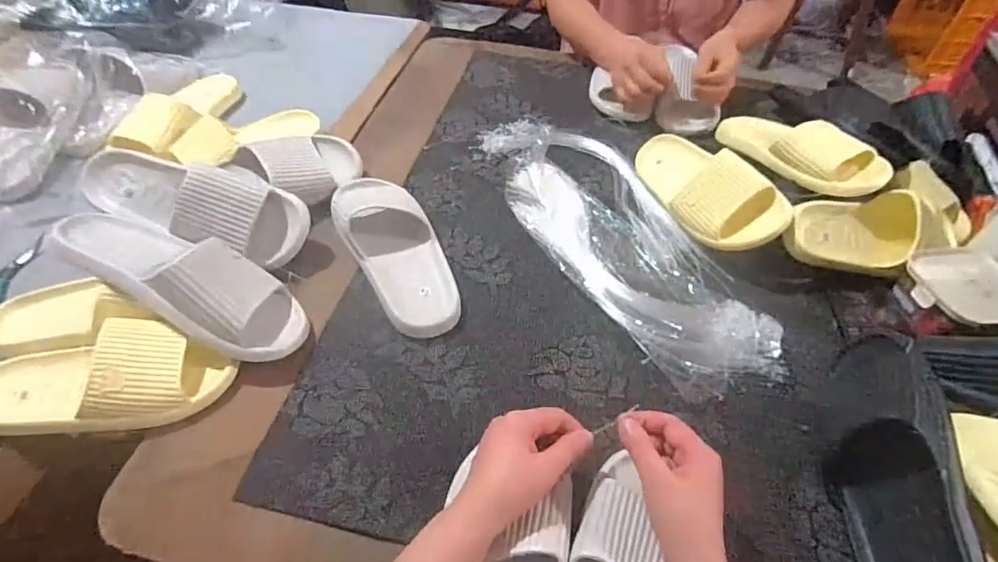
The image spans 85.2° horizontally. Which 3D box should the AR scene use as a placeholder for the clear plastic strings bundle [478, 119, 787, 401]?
[{"bbox_3d":[0.148,-0.076,0.722,0.188,0.021,0.513,-21,53,-17],"label":"clear plastic strings bundle"}]

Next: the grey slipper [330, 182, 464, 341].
[{"bbox_3d":[-0.131,-0.050,0.668,0.108,0.072,0.253,-17,52,-15],"label":"grey slipper"}]

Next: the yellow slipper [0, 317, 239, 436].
[{"bbox_3d":[-0.392,0.098,0.533,0.228,0.068,0.092,-10,51,-9],"label":"yellow slipper"}]

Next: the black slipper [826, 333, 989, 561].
[{"bbox_3d":[0.341,0.176,0.478,0.082,0.104,0.276,14,51,11],"label":"black slipper"}]

